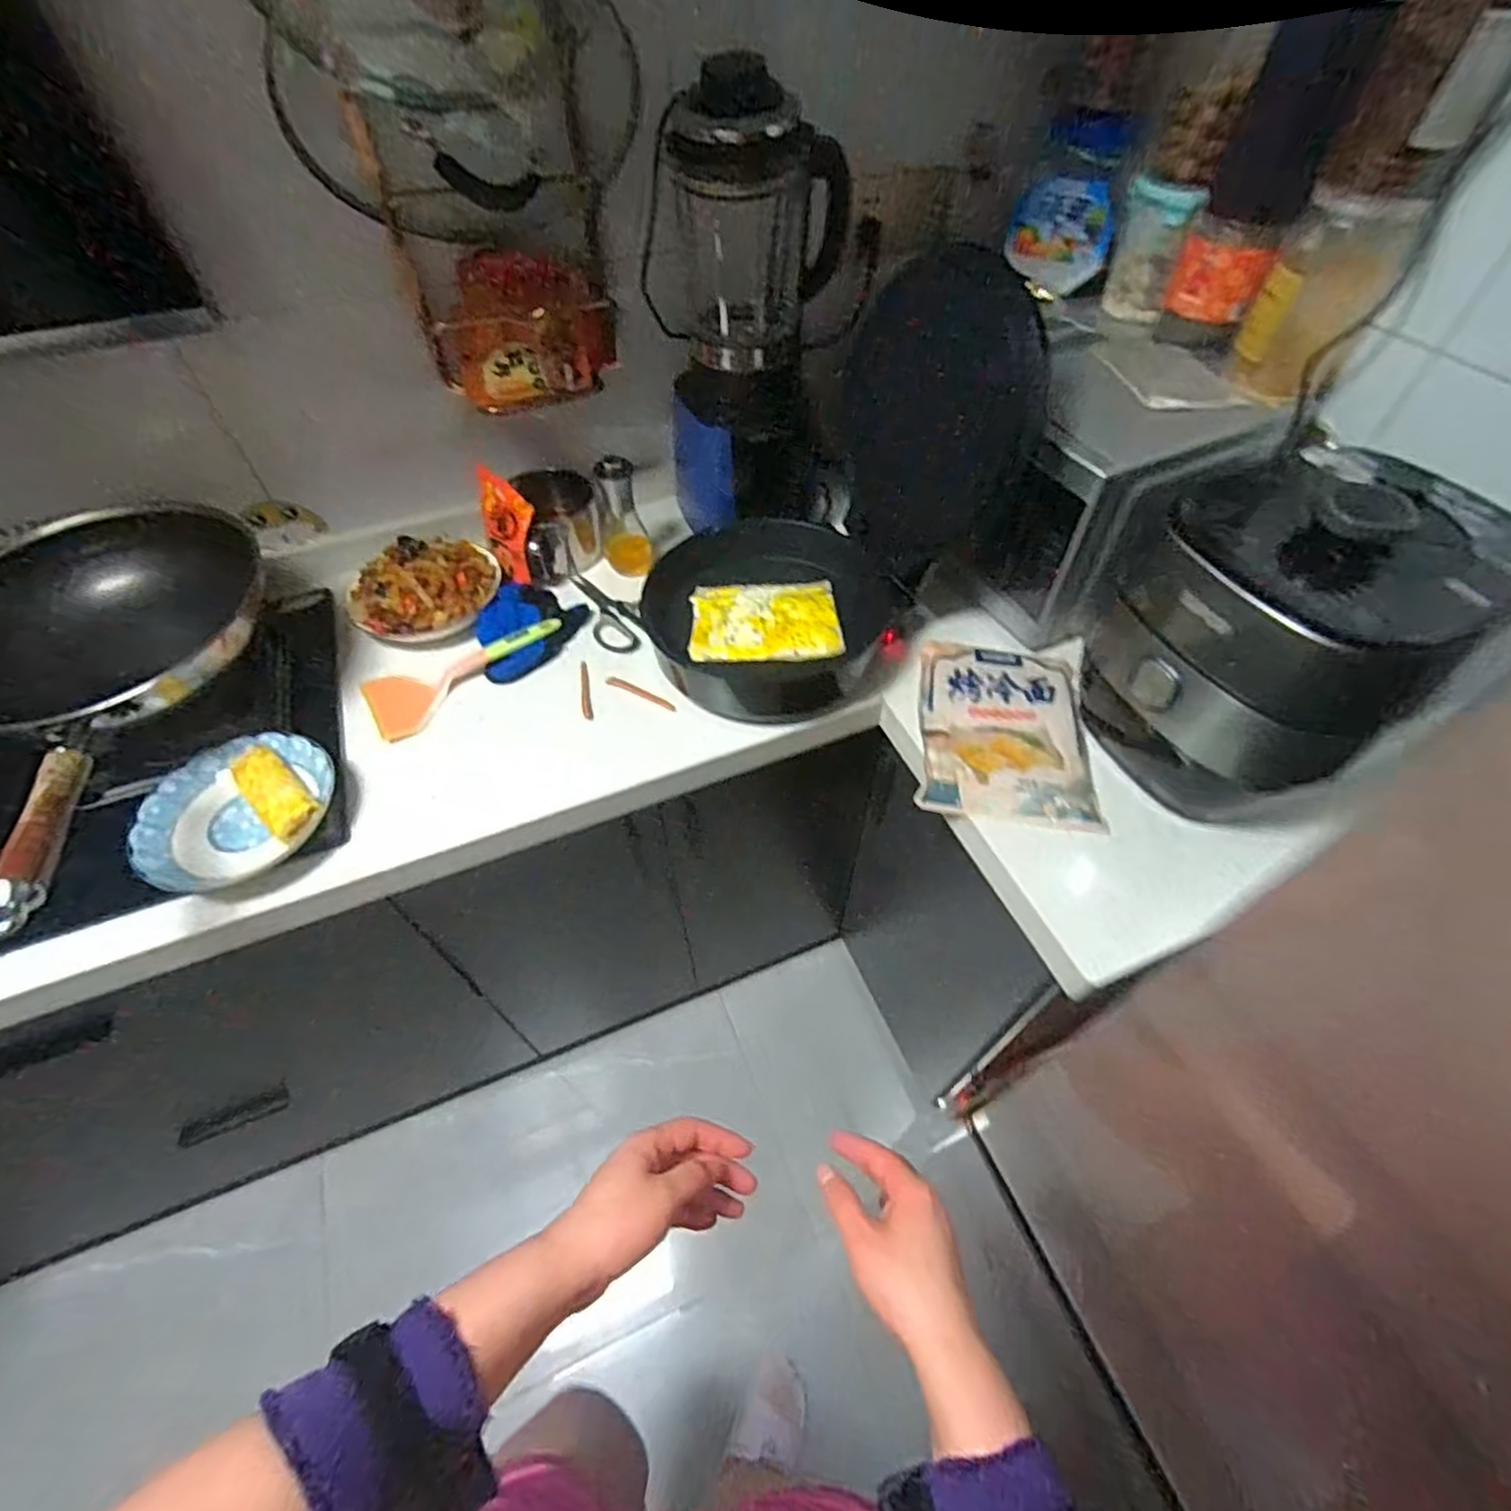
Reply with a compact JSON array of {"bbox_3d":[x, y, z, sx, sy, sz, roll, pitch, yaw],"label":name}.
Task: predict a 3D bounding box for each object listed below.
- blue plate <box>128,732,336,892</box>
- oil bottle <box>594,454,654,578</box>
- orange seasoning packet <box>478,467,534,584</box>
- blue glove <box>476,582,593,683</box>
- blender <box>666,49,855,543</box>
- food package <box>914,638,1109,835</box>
[{"bbox_3d":[-0.550,0.057,0.732,0.190,0.038,0.169,-34,58,-24],"label":"blue plate"},{"bbox_3d":[-0.181,-0.332,0.947,0.068,0.170,0.067,-11,51,-8],"label":"oil bottle"},{"bbox_3d":[-0.330,-0.305,0.920,0.082,0.131,0.022,24,35,14],"label":"orange seasoning packet"},{"bbox_3d":[-0.301,-0.169,0.894,0.105,0.054,0.154,21,54,17],"label":"blue glove"},{"bbox_3d":[-0.011,-0.500,0.836,0.224,0.450,0.158,1,51,1],"label":"blender"},{"bbox_3d":[0.294,-0.039,0.811,0.194,0.031,0.261,8,51,8],"label":"food package"}]

